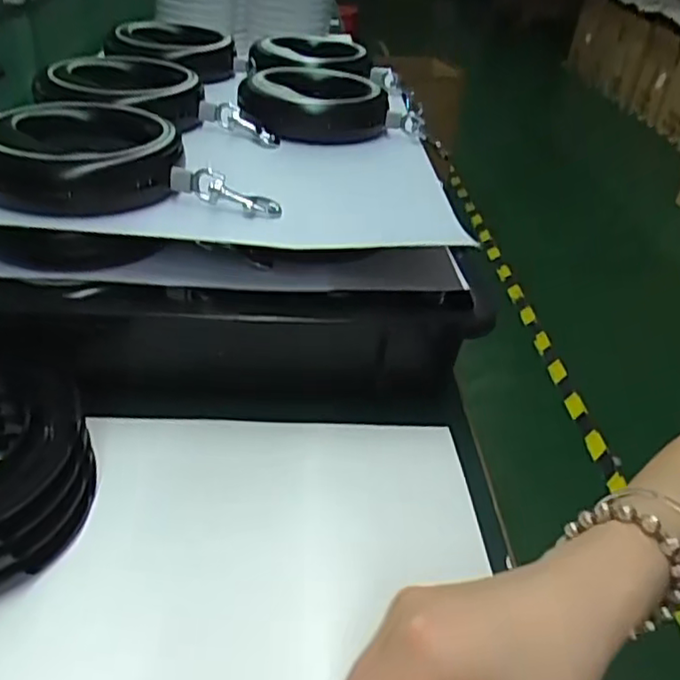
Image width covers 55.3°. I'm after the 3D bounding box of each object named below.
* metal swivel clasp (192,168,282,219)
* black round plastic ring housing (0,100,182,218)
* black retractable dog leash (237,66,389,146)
[{"bbox_3d":[-0.066,-0.090,0.414,0.058,0.021,0.015,20,31,-15],"label":"metal swivel clasp"},{"bbox_3d":[-0.171,-0.121,0.419,0.123,0.035,0.121,-13,39,-22],"label":"black round plastic ring housing"},{"bbox_3d":[-0.027,-0.211,0.576,0.121,0.036,0.125,-2,35,-12],"label":"black retractable dog leash"}]

